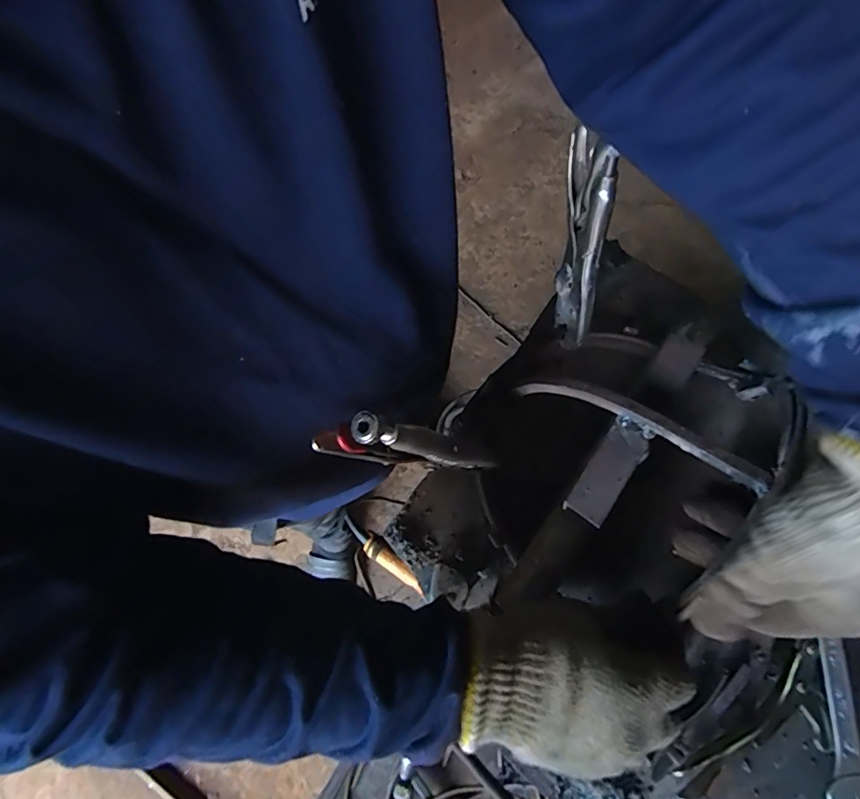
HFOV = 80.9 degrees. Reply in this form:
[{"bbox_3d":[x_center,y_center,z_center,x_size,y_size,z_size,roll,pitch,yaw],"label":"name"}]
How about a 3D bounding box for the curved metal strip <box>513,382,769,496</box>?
[{"bbox_3d":[0.134,0.016,0.340,0.170,0.041,0.011,28,75,28],"label":"curved metal strip"}]

